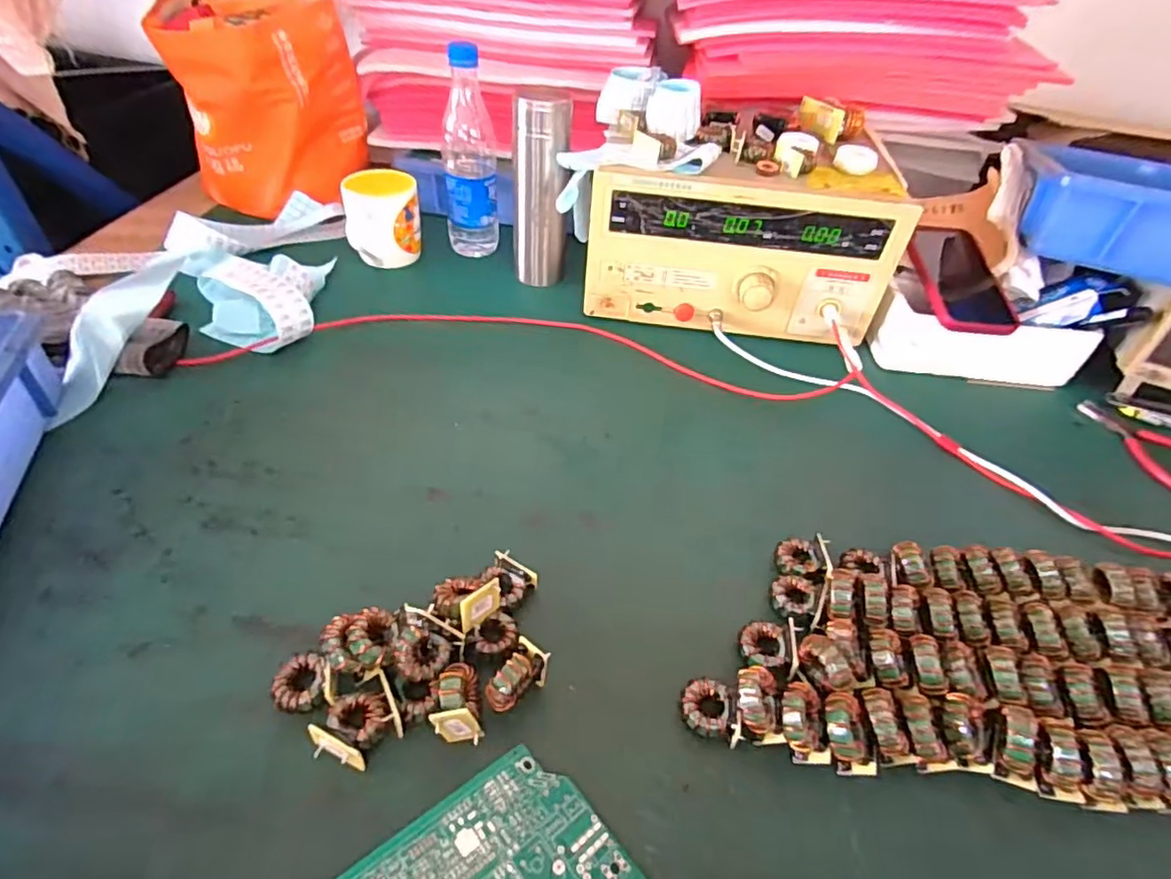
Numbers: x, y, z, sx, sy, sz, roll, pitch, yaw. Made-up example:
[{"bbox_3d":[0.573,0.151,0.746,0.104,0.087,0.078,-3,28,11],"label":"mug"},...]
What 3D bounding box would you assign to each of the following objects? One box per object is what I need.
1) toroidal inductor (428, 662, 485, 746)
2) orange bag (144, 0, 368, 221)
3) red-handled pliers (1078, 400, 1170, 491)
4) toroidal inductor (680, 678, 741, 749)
[{"bbox_3d":[-0.075,0.156,0.351,0.026,0.034,0.038,-1,44,-7],"label":"toroidal inductor"},{"bbox_3d":[-0.404,-0.443,0.772,0.210,0.224,0.209,-11,46,-16],"label":"orange bag"},{"bbox_3d":[0.549,0.004,0.588,0.080,0.020,0.122,-20,50,-24],"label":"red-handled pliers"},{"bbox_3d":[0.078,0.168,0.370,0.036,0.017,0.032,15,45,9],"label":"toroidal inductor"}]

